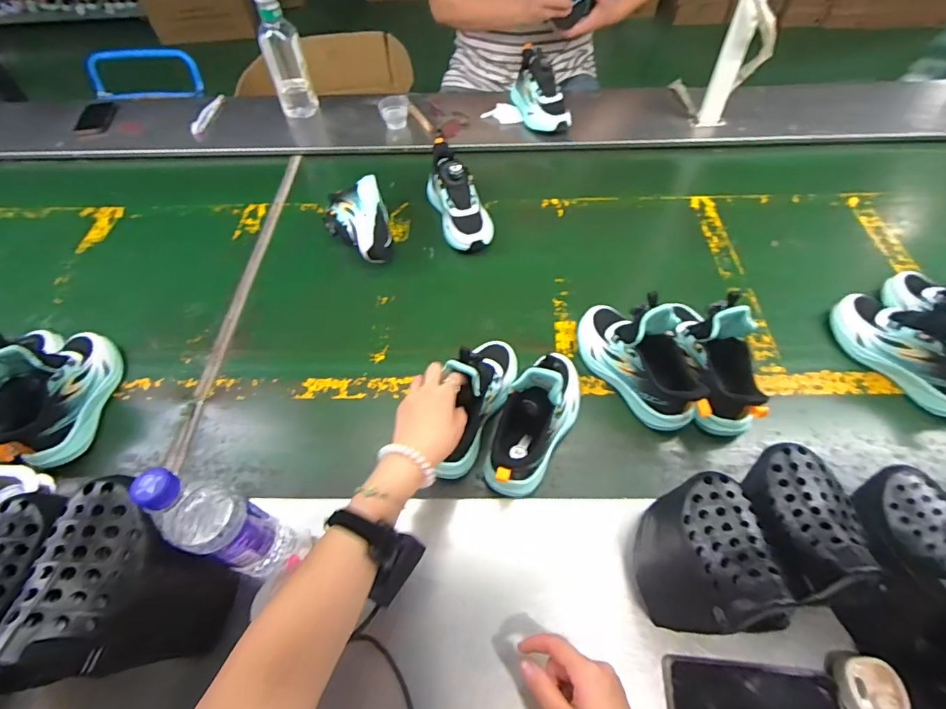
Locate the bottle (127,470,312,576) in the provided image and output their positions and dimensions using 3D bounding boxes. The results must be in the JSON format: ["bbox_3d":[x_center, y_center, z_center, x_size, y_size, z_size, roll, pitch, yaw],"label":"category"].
[{"bbox_3d":[-0.241,0.174,0.457,0.064,0.254,0.065,16,57,13],"label":"bottle"}]

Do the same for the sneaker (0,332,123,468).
[{"bbox_3d":[-0.577,0.039,0.621,0.082,0.132,0.209,-3,55,0],"label":"sneaker"}]

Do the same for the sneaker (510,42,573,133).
[{"bbox_3d":[0.144,-0.578,1.010,0.073,0.105,0.198,-18,56,-10],"label":"sneaker"}]

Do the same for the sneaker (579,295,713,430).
[{"bbox_3d":[0.229,-0.003,0.628,0.083,0.136,0.216,-27,58,-16],"label":"sneaker"}]

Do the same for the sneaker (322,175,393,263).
[{"bbox_3d":[-0.212,-0.243,0.847,0.113,0.082,0.220,-20,57,-12],"label":"sneaker"}]

